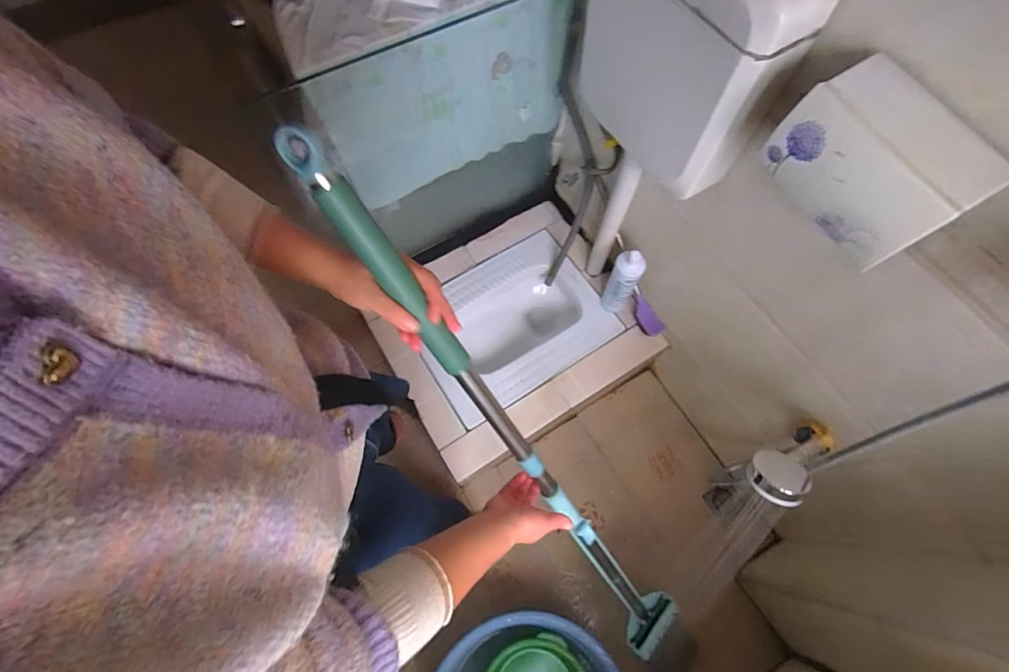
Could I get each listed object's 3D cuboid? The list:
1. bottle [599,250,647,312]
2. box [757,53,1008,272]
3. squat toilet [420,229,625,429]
[{"bbox_3d":[0.321,-0.138,1.234,0.077,0.273,0.069,26,71,10],"label":"bottle"},{"bbox_3d":[0.438,-0.207,0.526,0.112,0.130,0.205,-33,72,-12],"label":"box"},{"bbox_3d":[0.015,-0.023,1.390,0.559,0.185,0.430,-33,72,-12],"label":"squat toilet"}]

